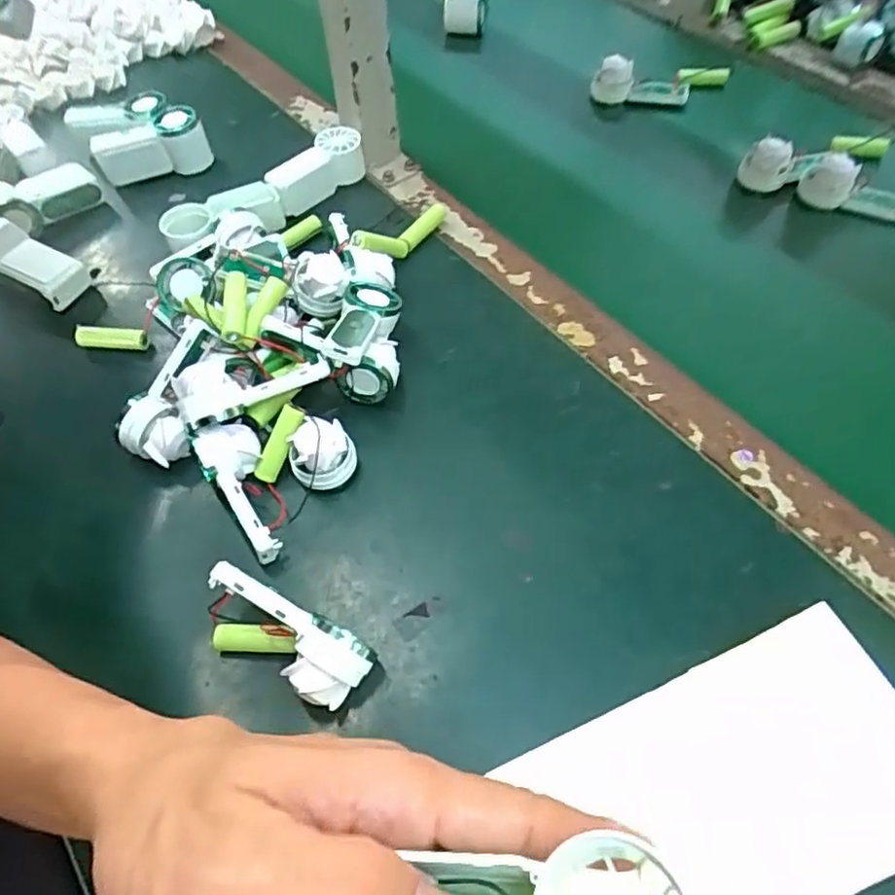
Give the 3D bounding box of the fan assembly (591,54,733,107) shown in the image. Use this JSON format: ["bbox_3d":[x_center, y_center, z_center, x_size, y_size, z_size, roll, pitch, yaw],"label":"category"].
[{"bbox_3d":[0.204,-0.345,0.609,0.123,0.045,0.024,-5,58,-2],"label":"fan assembly"}]

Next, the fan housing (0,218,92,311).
[{"bbox_3d":[-0.333,-0.144,0.517,0.094,0.038,0.044,20,60,13],"label":"fan housing"}]

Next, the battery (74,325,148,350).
[{"bbox_3d":[-0.250,-0.081,0.486,0.055,0.017,0.015,7,58,5],"label":"battery"}]

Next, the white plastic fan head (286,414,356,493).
[{"bbox_3d":[-0.078,0.004,0.401,0.040,0.032,0.035,-19,59,-11],"label":"white plastic fan head"}]

